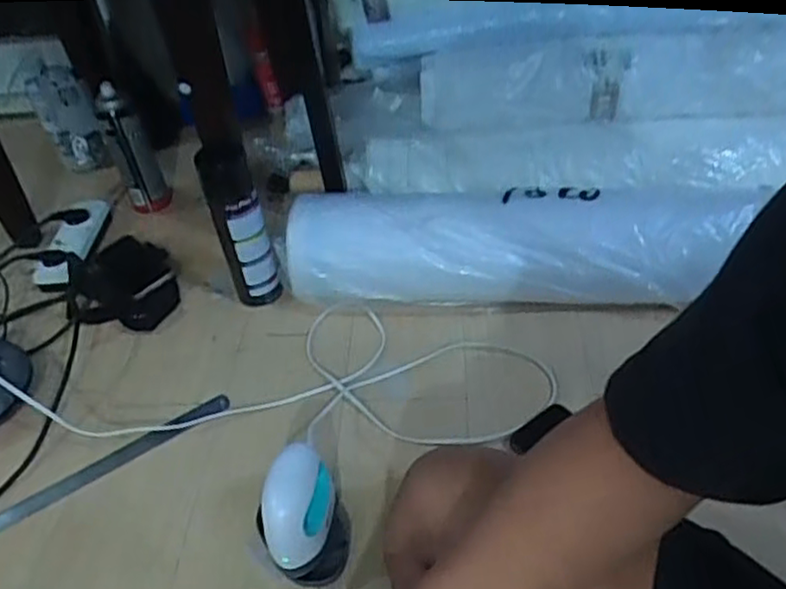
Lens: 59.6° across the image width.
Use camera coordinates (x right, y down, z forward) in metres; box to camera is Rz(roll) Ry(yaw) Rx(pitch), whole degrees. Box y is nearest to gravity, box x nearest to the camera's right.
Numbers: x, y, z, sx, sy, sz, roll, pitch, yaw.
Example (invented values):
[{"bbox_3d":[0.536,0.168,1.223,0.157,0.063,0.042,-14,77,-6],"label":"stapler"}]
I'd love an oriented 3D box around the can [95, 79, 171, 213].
[{"bbox_3d":[-0.427,-0.234,1.125,0.065,0.222,0.077,-25,46,-18],"label":"can"}]

